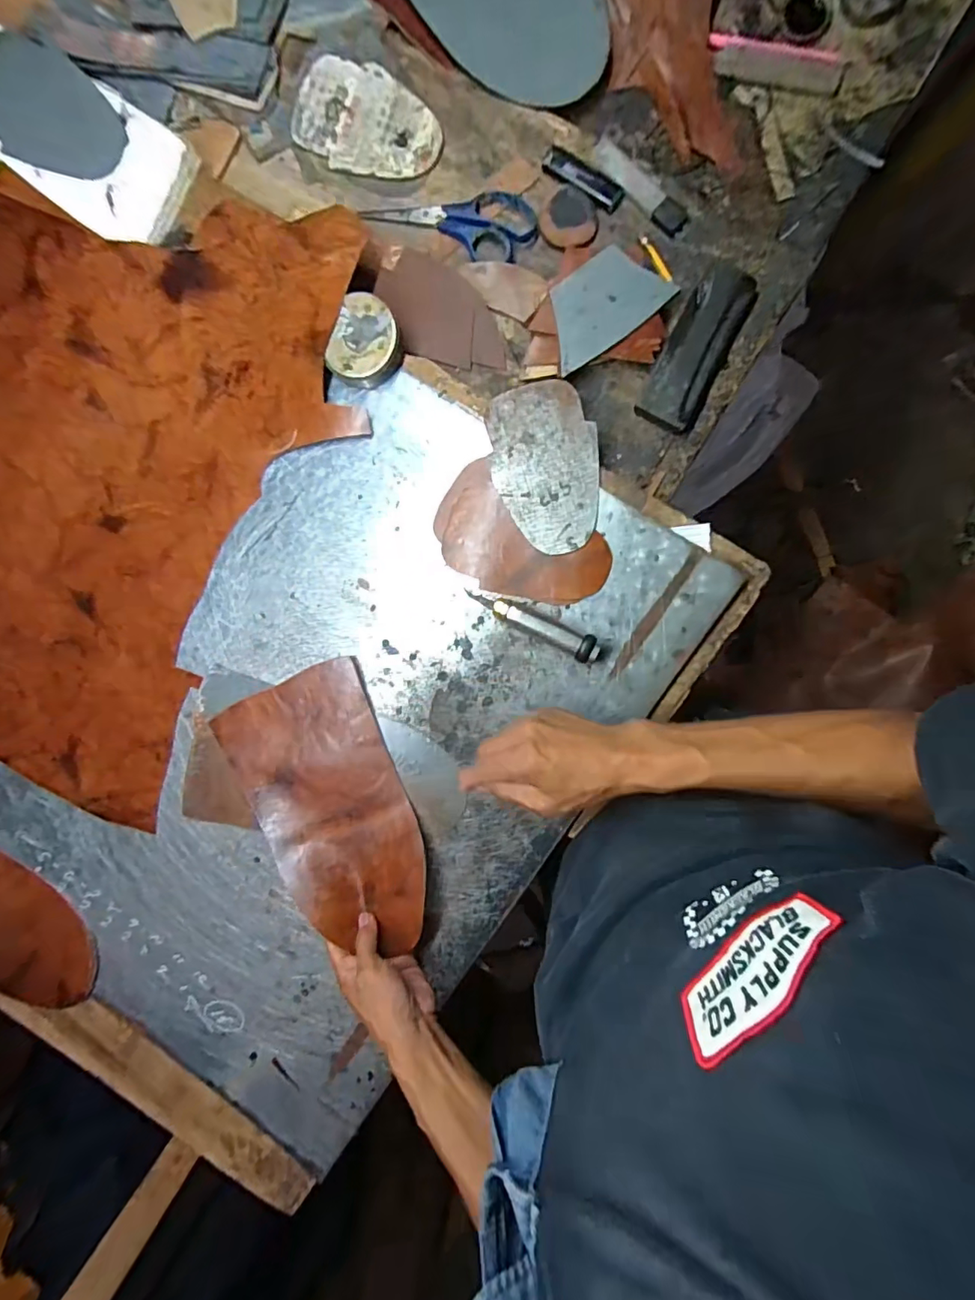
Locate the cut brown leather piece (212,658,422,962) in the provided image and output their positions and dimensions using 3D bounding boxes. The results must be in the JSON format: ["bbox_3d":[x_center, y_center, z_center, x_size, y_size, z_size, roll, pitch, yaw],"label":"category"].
[{"bbox_3d":[-0.162,0.165,0.508,0.156,0.046,0.274,-22,93,5],"label":"cut brown leather piece"}]

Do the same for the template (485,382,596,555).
[{"bbox_3d":[0.054,-0.172,0.475,0.097,0.004,0.157,-6,89,7],"label":"template"}]

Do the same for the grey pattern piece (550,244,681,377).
[{"bbox_3d":[0.108,-0.324,0.469,0.118,0.007,0.072,-34,96,4],"label":"grey pattern piece"}]

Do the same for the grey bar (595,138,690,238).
[{"bbox_3d":[0.145,-0.441,0.477,0.026,0.007,0.112,-45,91,6],"label":"grey bar"}]

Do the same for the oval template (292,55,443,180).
[{"bbox_3d":[-0.119,-0.528,0.502,0.153,0.004,0.094,14,99,6],"label":"oval template"}]

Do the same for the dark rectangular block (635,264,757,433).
[{"bbox_3d":[0.200,-0.285,0.474,0.056,0.016,0.150,27,96,1],"label":"dark rectangular block"}]

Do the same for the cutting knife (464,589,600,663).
[{"bbox_3d":[0.041,-0.025,0.475,0.135,0.018,0.023,26,96,15],"label":"cutting knife"}]

